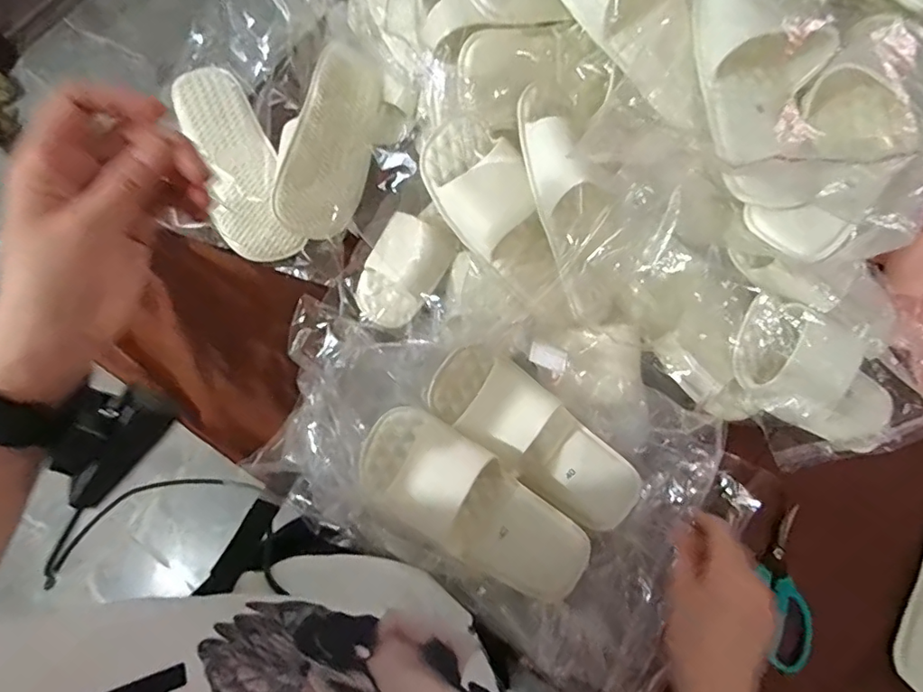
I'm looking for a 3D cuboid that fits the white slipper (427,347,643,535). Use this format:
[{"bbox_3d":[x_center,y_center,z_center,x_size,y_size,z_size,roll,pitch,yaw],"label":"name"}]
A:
[{"bbox_3d":[0.076,0.092,0.525,0.229,0.056,0.082,39,77,-5],"label":"white slipper"}]

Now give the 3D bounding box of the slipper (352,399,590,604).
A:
[{"bbox_3d":[0.011,0.147,0.494,0.231,0.072,0.090,32,77,10],"label":"slipper"}]

